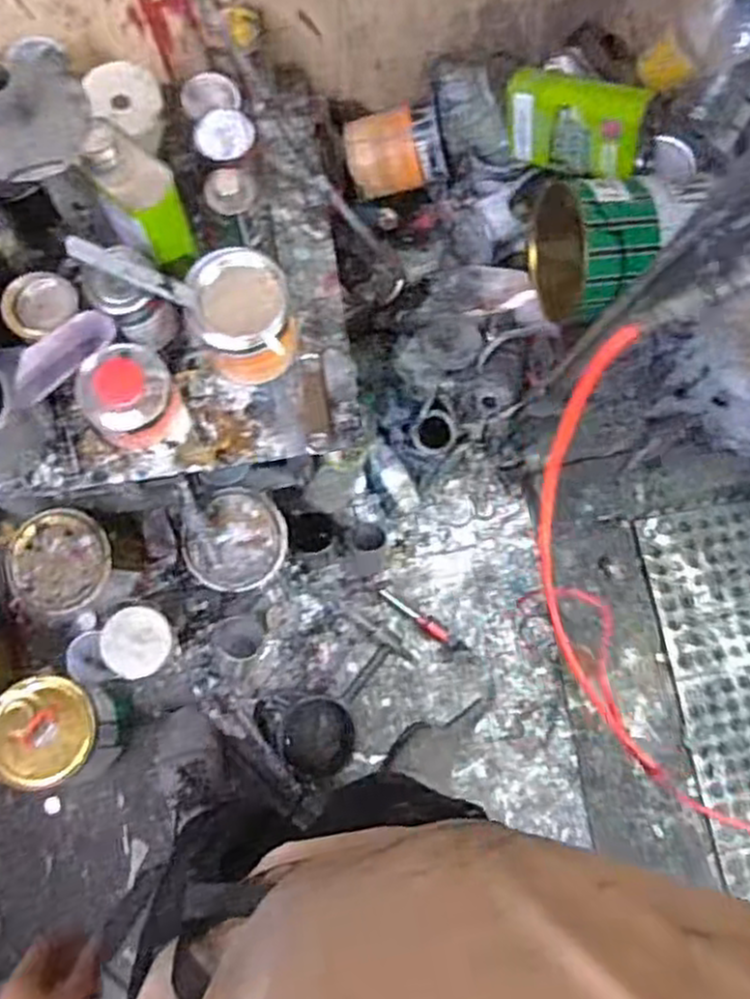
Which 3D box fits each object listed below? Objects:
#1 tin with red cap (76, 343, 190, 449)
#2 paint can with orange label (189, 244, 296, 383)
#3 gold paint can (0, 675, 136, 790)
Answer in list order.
[{"bbox_3d":[-0.272,-0.112,0.844,0.096,0.089,0.101,1,77,-5],"label":"tin with red cap"},{"bbox_3d":[-0.141,-0.193,0.825,0.096,0.136,0.090,1,77,-5],"label":"paint can with orange label"},{"bbox_3d":[-0.510,0.376,1.236,0.170,0.225,0.167,1,77,-5],"label":"gold paint can"}]

